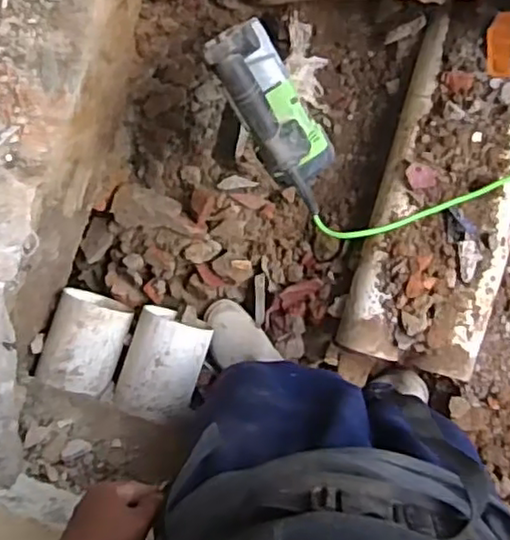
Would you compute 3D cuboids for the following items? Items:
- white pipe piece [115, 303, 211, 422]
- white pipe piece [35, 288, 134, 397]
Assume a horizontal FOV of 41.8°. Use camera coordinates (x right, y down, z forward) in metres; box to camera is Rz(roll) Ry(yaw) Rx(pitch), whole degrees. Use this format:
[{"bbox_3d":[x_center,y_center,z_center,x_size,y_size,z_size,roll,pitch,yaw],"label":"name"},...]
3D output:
[{"bbox_3d":[-0.169,0.176,1.255,0.139,0.133,0.177,19,93,8],"label":"white pipe piece"},{"bbox_3d":[-0.320,0.135,1.276,0.144,0.142,0.163,20,93,8],"label":"white pipe piece"}]

